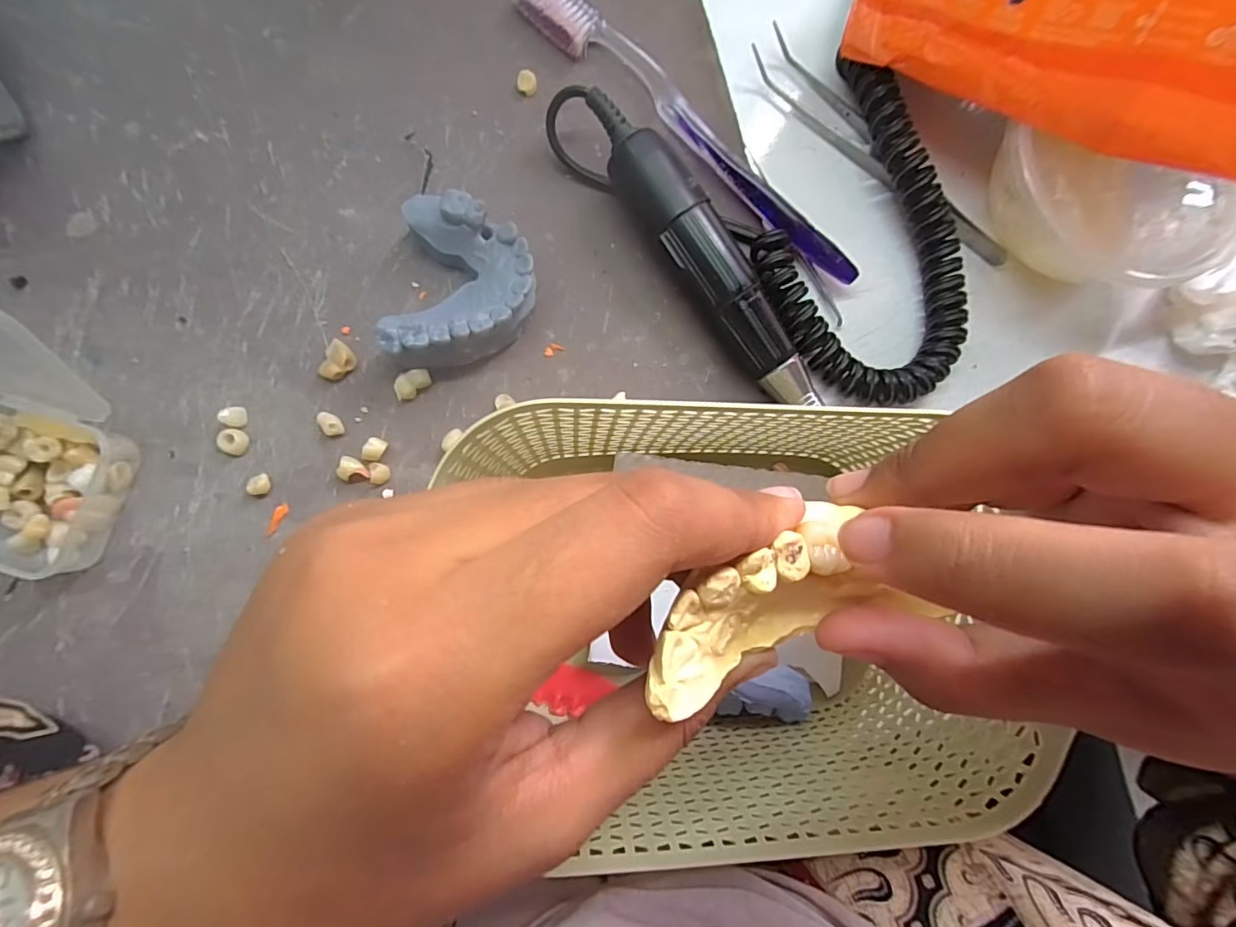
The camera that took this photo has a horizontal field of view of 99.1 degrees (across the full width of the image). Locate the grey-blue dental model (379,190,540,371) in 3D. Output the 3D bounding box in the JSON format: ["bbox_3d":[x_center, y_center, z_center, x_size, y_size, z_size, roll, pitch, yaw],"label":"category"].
[{"bbox_3d":[-0.063,-0.067,0.207,0.055,0.025,0.062,20,83,-3],"label":"grey-blue dental model"}]

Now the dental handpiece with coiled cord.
[{"bbox_3d":[0.077,-0.107,0.221,0.125,0.029,0.180,-38,89,-7],"label":"dental handpiece with coiled cord"}]

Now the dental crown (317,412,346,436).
[{"bbox_3d":[-0.113,-0.016,0.207,0.007,0.005,0.011,-31,88,-7],"label":"dental crown"}]

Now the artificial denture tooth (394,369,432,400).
[{"bbox_3d":[-0.082,-0.032,0.210,0.015,0.009,0.007,-42,89,-8],"label":"artificial denture tooth"}]

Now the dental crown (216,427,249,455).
[{"bbox_3d":[-0.148,-0.008,0.203,0.009,0.006,0.010,15,83,-4],"label":"dental crown"}]

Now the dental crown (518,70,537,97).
[{"bbox_3d":[-0.039,-0.164,0.228,0.009,0.005,0.008,-9,85,-6],"label":"dental crown"}]

